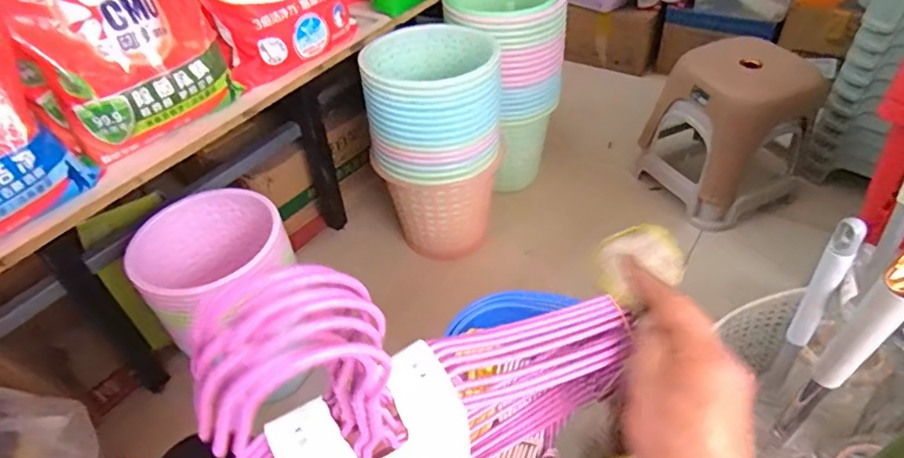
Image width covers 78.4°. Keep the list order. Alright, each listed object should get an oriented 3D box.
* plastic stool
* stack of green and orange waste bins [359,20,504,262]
[{"bbox_3d":[0.638,-0.245,1.302,0.269,0.334,0.305,-20,46,-16],"label":"plastic stool"},{"bbox_3d":[-0.033,-0.172,1.188,0.255,0.424,0.248,-7,44,-3],"label":"stack of green and orange waste bins"}]

